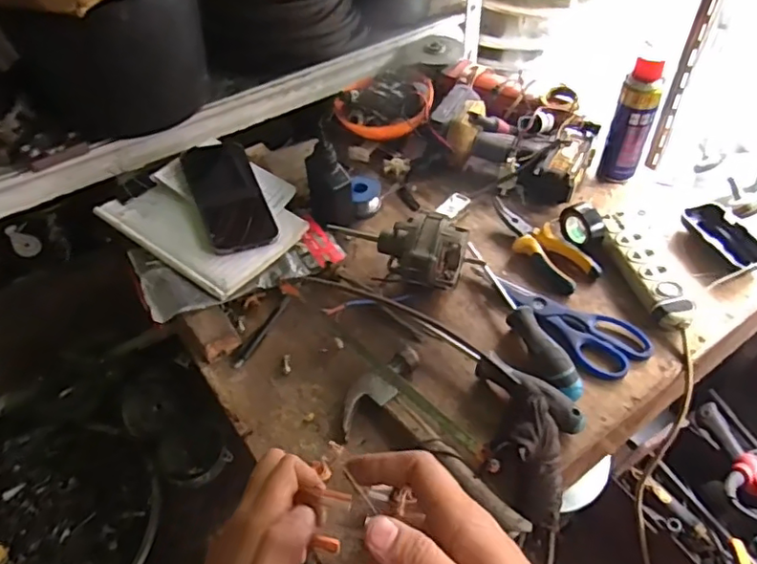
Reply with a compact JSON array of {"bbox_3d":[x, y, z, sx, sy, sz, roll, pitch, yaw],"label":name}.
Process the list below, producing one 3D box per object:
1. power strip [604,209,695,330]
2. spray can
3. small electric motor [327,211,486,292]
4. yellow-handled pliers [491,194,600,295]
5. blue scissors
[{"bbox_3d":[0.307,-0.013,0.664,0.050,0.027,0.166,-11,49,-7],"label":"power strip"},{"bbox_3d":[0.332,-0.205,0.753,0.048,0.160,0.045,18,52,18],"label":"spray can"},{"bbox_3d":[0.028,-0.038,0.674,0.163,0.080,0.062,17,51,17],"label":"small electric motor"},{"bbox_3d":[0.197,-0.048,0.706,0.064,0.028,0.149,-27,52,-20],"label":"yellow-handled pliers"},{"bbox_3d":[0.197,0.032,0.642,0.205,0.021,0.071,35,59,29],"label":"blue scissors"}]

